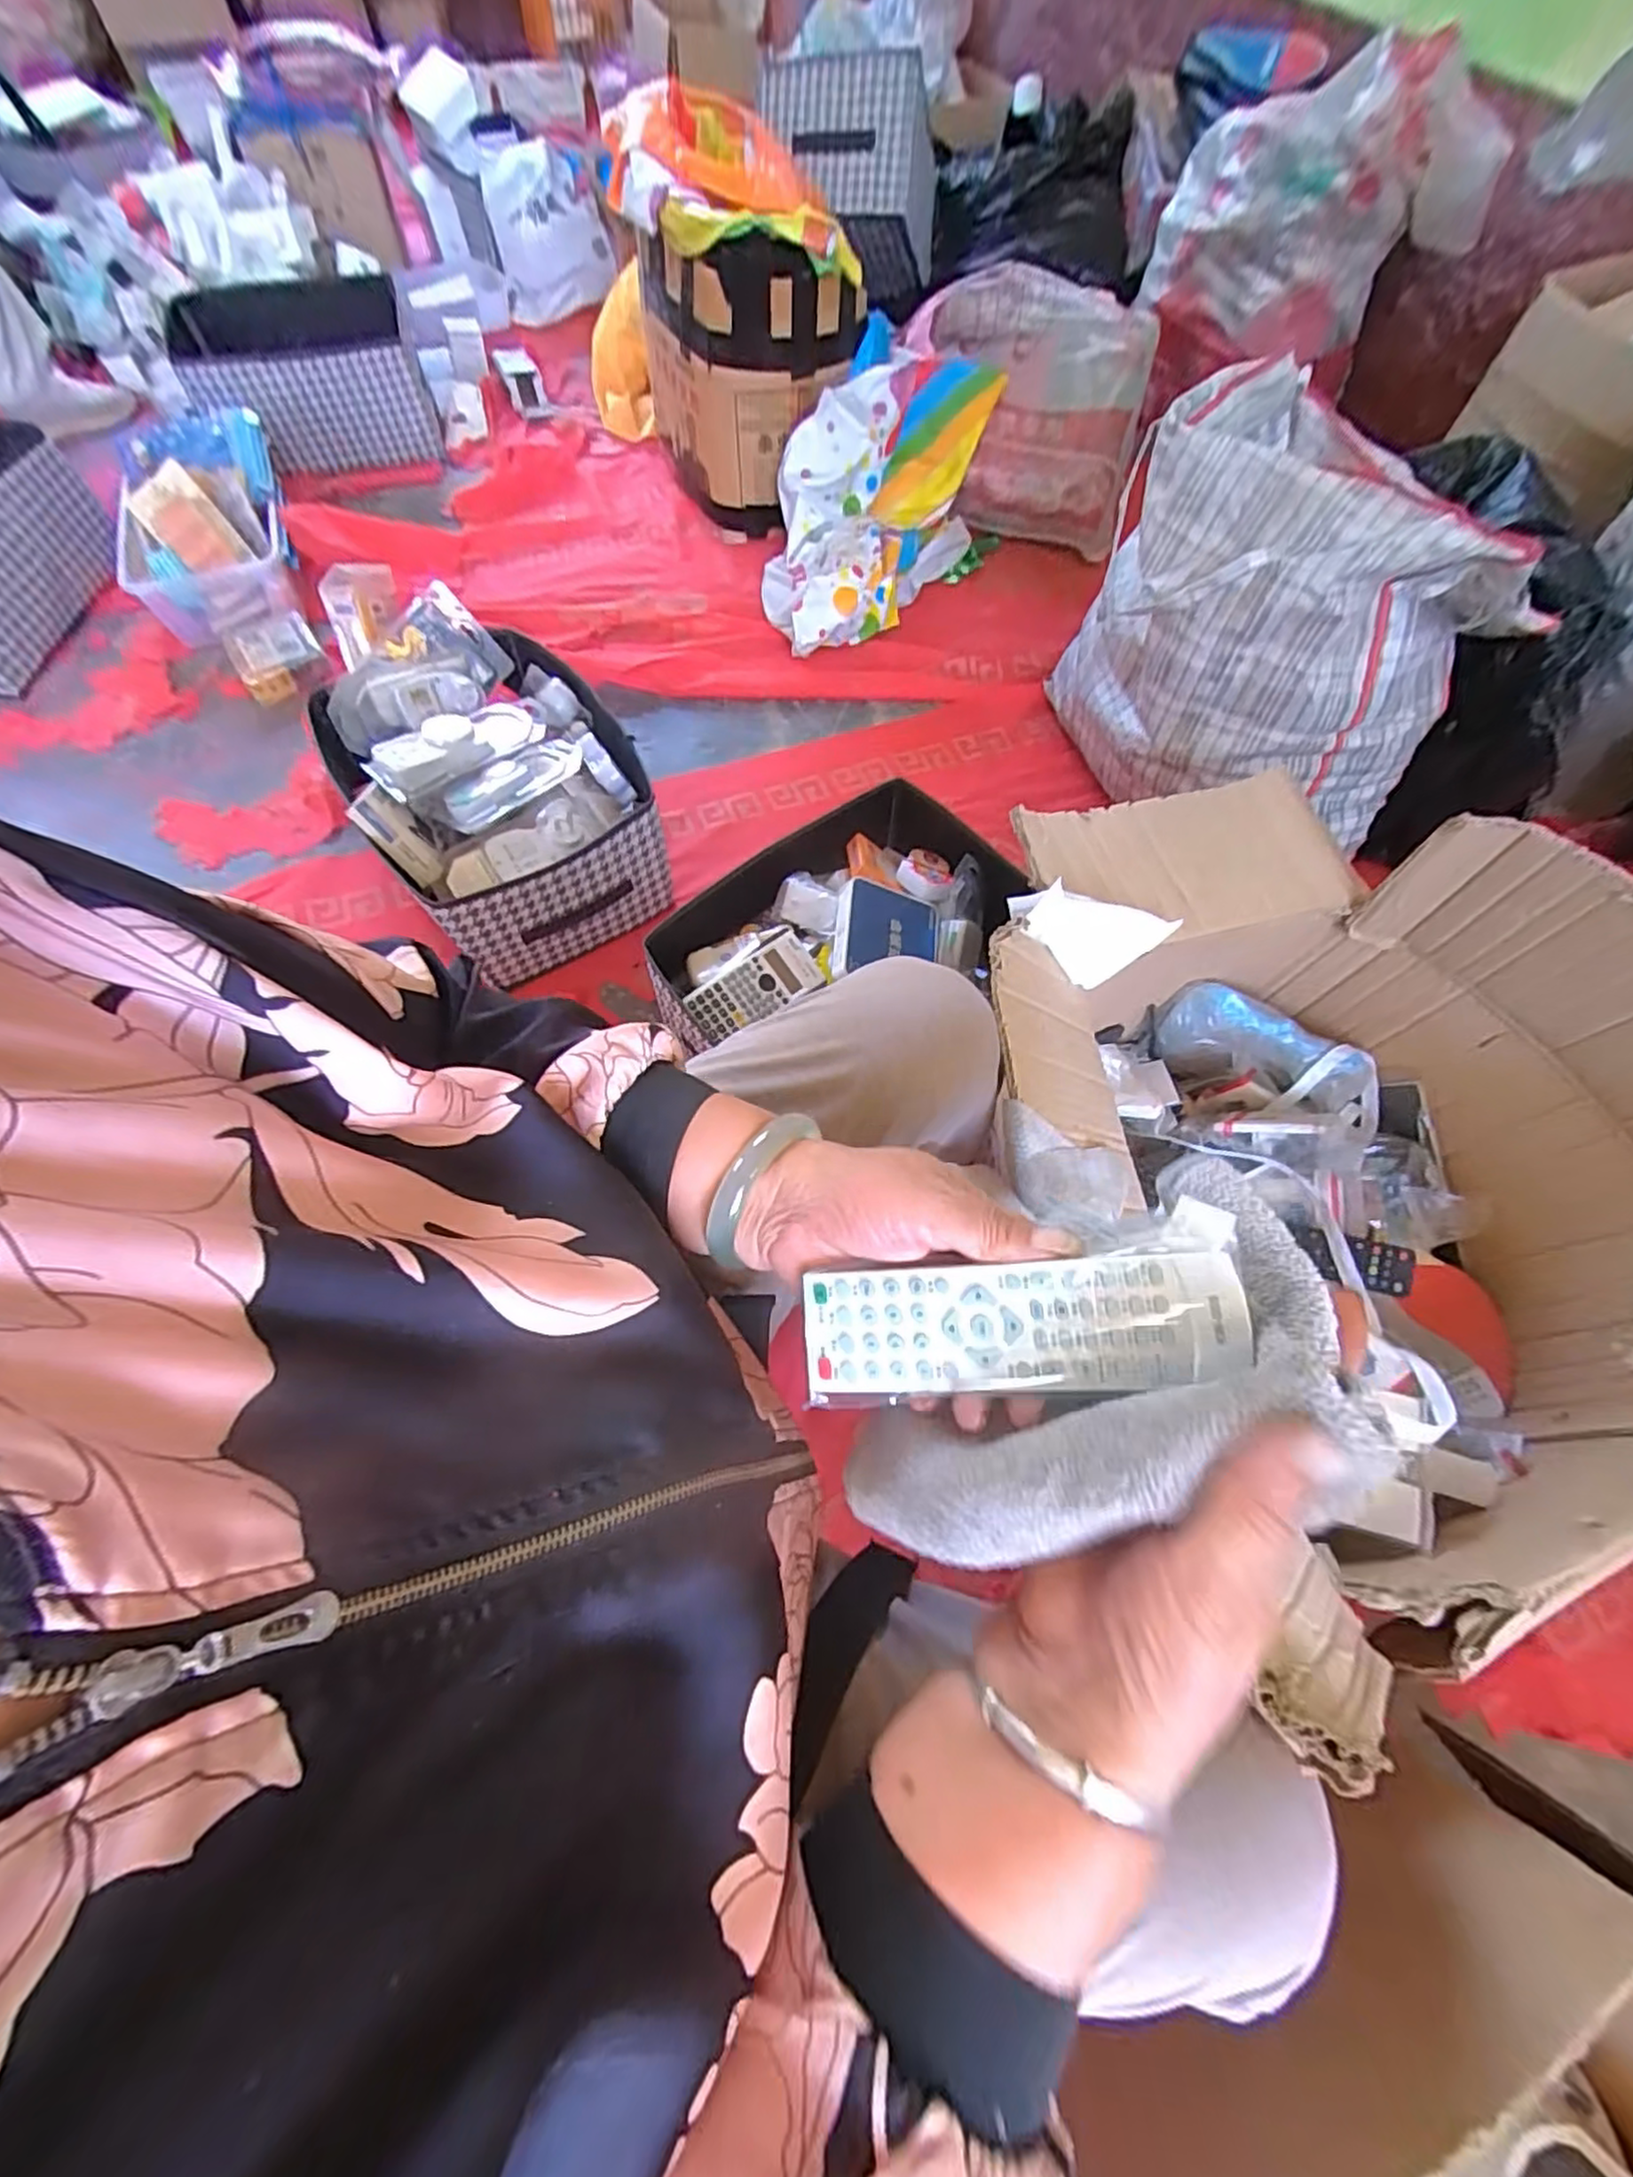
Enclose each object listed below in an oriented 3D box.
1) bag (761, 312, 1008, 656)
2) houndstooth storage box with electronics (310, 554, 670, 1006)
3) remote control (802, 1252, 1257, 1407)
[{"bbox_3d":[0.089,-1.044,1.246,0.324,0.229,0.618,24,67,8],"label":"bag"},{"bbox_3d":[-0.436,-0.407,0.962,0.333,0.214,0.478,-32,70,-16],"label":"houndstooth storage box with electronics"},{"bbox_3d":[0.070,0.089,0.259,0.155,0.012,0.044,-10,64,16],"label":"remote control"}]

